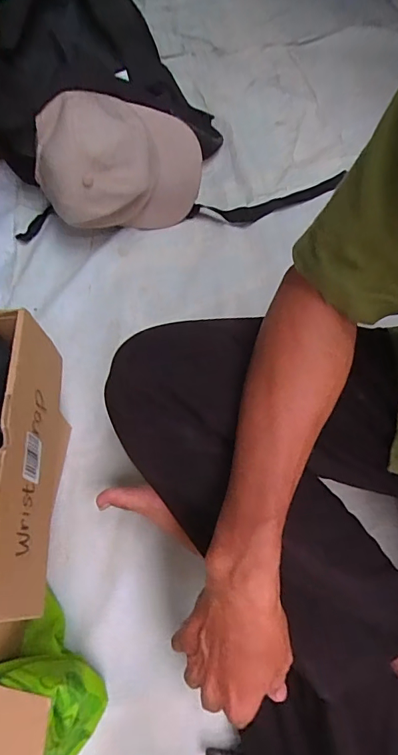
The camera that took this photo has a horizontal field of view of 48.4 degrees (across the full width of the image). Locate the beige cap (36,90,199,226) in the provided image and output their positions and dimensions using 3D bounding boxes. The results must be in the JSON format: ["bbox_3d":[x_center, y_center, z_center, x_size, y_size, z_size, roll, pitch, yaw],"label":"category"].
[{"bbox_3d":[-0.113,-0.319,0.680,0.234,0.174,0.113,-9,24,-40],"label":"beige cap"}]

